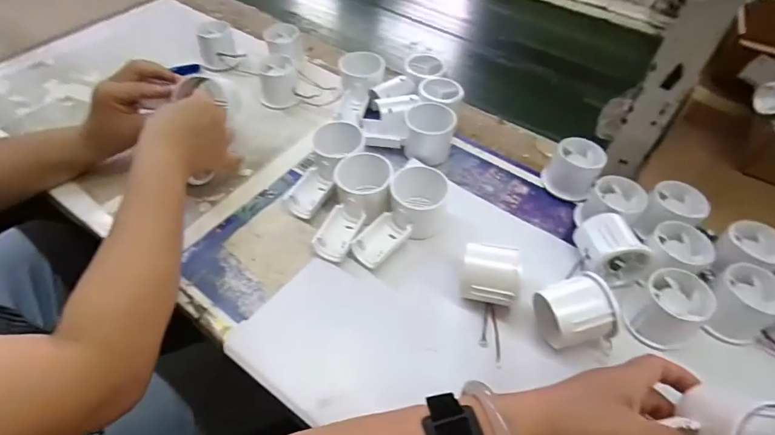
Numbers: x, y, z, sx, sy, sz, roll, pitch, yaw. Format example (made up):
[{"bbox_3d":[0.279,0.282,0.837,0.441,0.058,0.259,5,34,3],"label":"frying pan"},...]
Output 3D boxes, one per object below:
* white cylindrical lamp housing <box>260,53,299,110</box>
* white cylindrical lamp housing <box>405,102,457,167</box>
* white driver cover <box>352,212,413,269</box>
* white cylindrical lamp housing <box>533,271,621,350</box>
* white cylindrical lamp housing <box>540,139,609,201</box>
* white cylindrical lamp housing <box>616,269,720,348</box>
[{"bbox_3d":[-0.148,-0.183,0.582,0.052,0.047,0.056,-9,51,-13],"label":"white cylindrical lamp housing"},{"bbox_3d":[0.050,-0.101,0.513,0.059,0.054,0.059,10,50,3],"label":"white cylindrical lamp housing"},{"bbox_3d":[-0.007,0.026,0.429,0.036,0.028,0.054,34,55,22],"label":"white driver cover"},{"bbox_3d":[0.157,0.081,0.368,0.051,0.056,0.060,-9,51,-12],"label":"white cylindrical lamp housing"},{"bbox_3d":[0.211,-0.052,0.491,0.053,0.051,0.058,2,50,-3],"label":"white cylindrical lamp housing"},{"bbox_3d":[0.247,0.082,0.384,0.050,0.065,0.054,2,50,-3],"label":"white cylindrical lamp housing"}]

